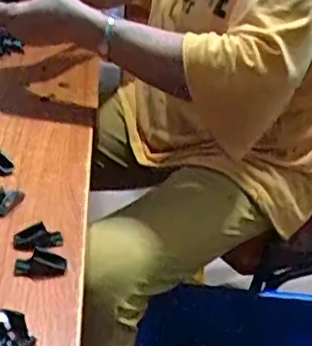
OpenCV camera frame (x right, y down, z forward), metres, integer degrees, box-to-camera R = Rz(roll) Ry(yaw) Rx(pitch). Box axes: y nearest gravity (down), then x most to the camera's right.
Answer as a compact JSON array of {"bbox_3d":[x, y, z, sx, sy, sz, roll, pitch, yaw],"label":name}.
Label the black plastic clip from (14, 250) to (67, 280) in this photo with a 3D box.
[{"bbox_3d":[-0.093,0.073,0.497,0.040,0.010,0.024,1,27,-9],"label":"black plastic clip"}]

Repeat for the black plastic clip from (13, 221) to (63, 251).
[{"bbox_3d":[-0.102,0.055,0.534,0.042,0.009,0.027,-9,30,-28],"label":"black plastic clip"}]

